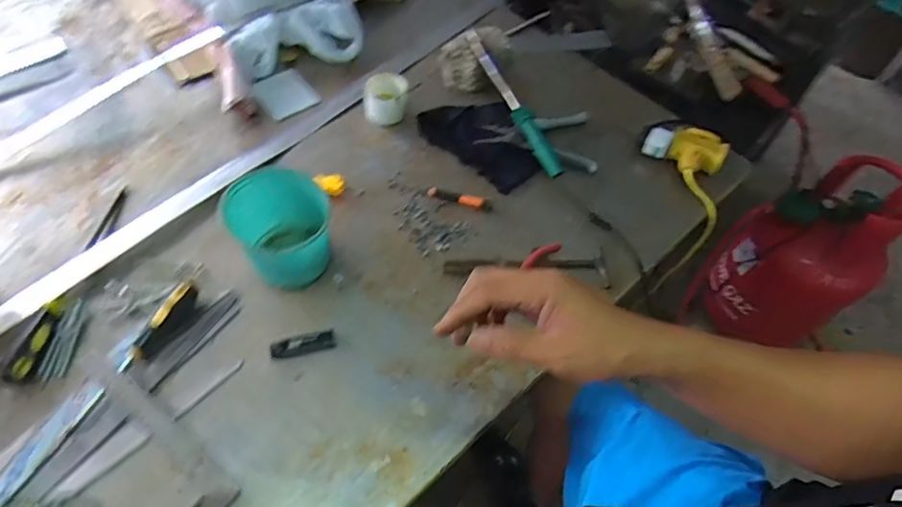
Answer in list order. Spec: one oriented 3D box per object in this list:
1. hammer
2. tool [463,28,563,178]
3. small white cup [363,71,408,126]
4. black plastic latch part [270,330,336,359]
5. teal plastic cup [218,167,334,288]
[{"bbox_3d":[0.104,0.020,0.741,0.223,0.025,0.049,0,57,-5],"label":"hammer"},{"bbox_3d":[0.096,-0.242,0.870,0.027,0.030,0.290,-22,73,-19],"label":"tool"},{"bbox_3d":[-0.103,-0.248,0.878,0.069,0.067,0.060,-1,57,-6],"label":"small white cup"},{"bbox_3d":[-0.181,0.111,0.669,0.075,0.012,0.025,-9,58,-12],"label":"black plastic latch part"},{"bbox_3d":[-0.219,-0.030,0.704,0.120,0.099,0.122,3,56,-4],"label":"teal plastic cup"}]

